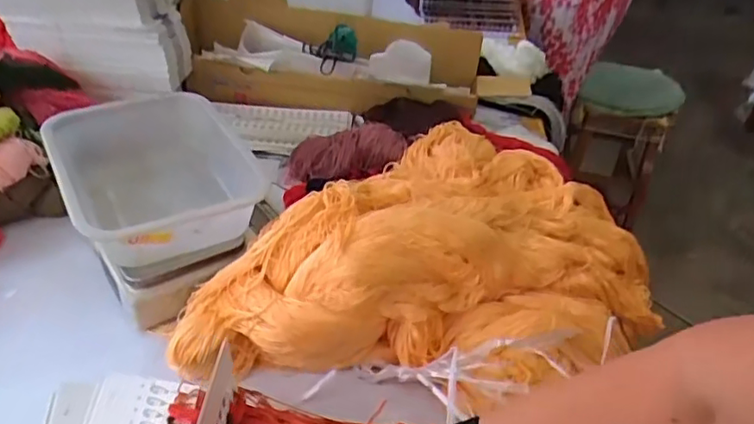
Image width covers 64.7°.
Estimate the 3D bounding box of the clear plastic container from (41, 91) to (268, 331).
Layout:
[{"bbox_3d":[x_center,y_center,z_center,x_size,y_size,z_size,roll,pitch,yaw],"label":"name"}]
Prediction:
[{"bbox_3d":[-0.262,-0.022,0.732,0.210,0.112,0.283,-17,43,-27],"label":"clear plastic container"}]

